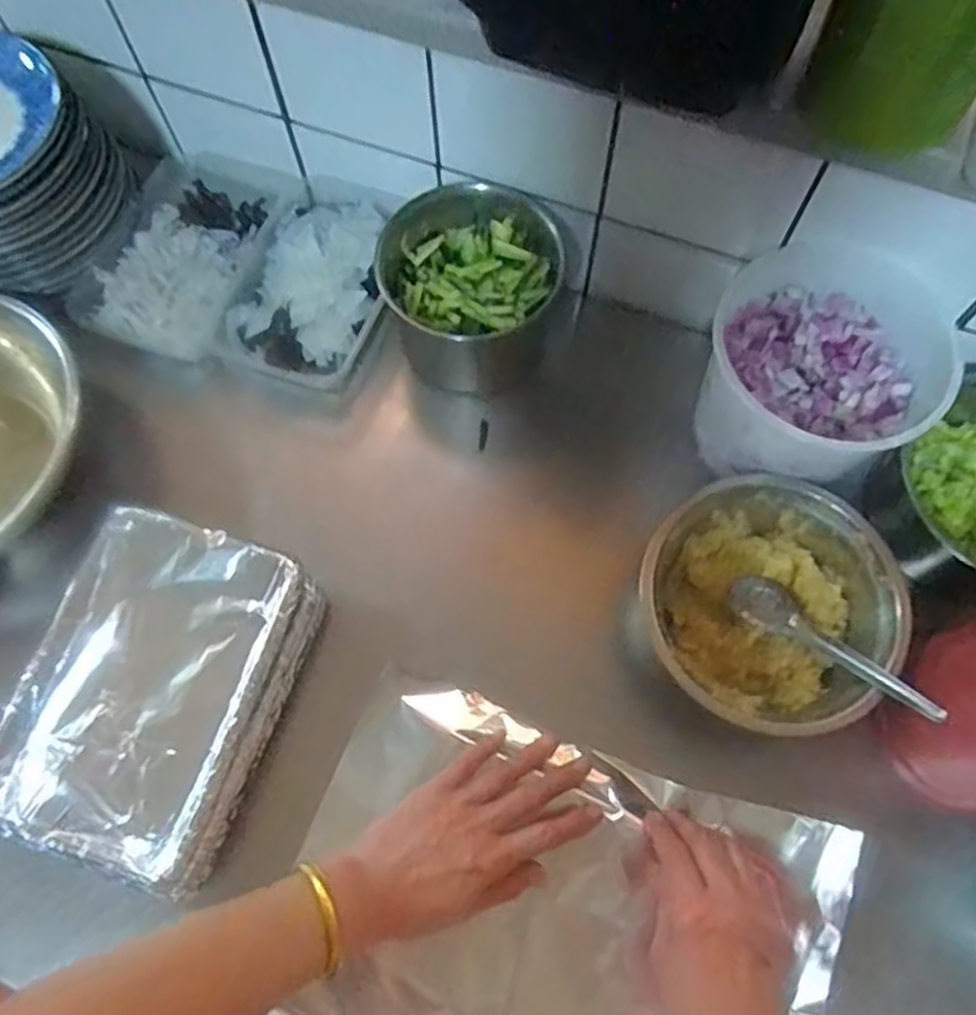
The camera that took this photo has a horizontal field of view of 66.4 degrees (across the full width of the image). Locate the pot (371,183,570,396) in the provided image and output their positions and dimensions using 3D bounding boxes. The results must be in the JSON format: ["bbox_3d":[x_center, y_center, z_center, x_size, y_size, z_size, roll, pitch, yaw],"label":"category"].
[{"bbox_3d":[-0.015,-0.190,0.656,0.144,0.123,0.145,0,69,0],"label":"pot"}]

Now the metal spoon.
[{"bbox_3d":[0.258,0.104,0.559,0.038,0.026,0.165,-43,47,-14],"label":"metal spoon"}]

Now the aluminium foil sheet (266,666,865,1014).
[{"bbox_3d":[0.036,0.298,0.503,0.345,0.057,0.279,20,71,8],"label":"aluminium foil sheet"}]

